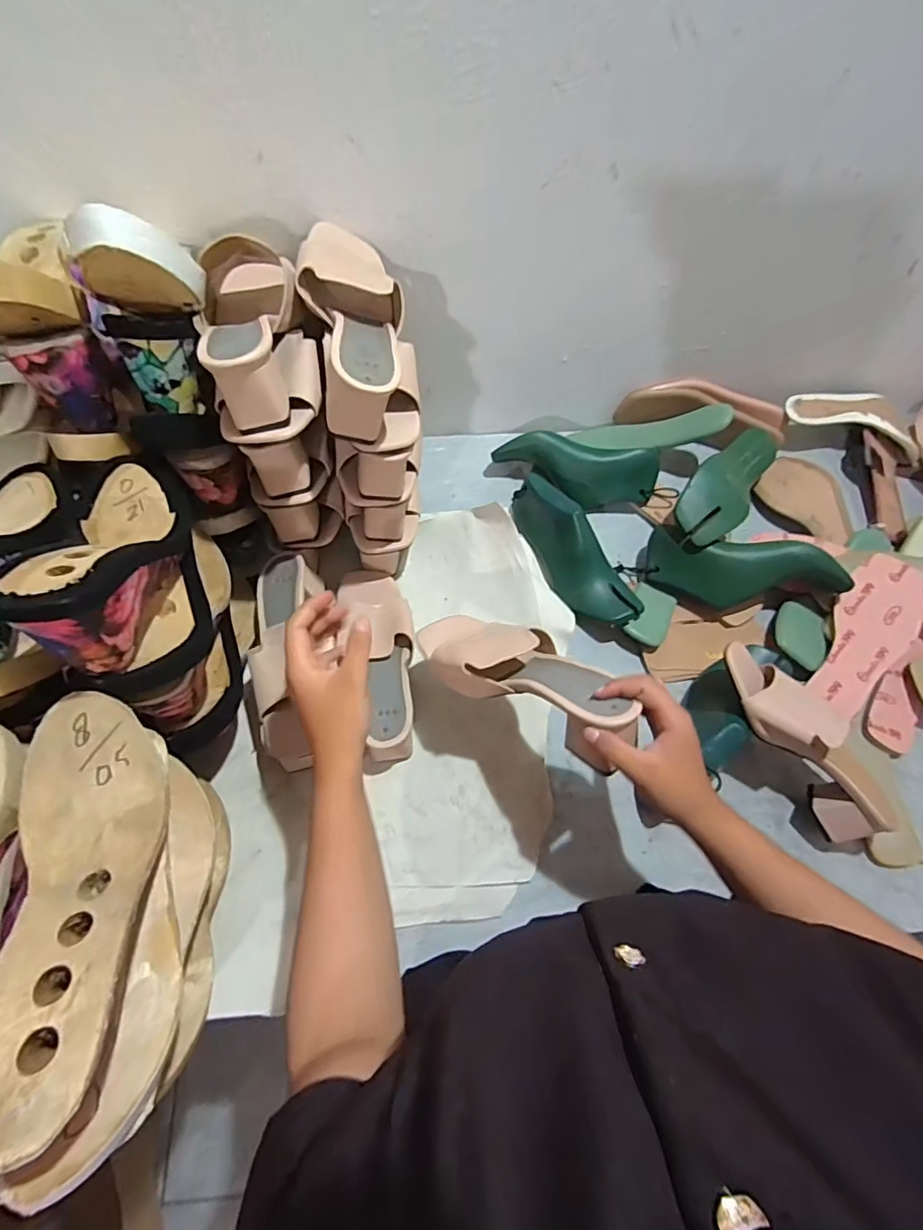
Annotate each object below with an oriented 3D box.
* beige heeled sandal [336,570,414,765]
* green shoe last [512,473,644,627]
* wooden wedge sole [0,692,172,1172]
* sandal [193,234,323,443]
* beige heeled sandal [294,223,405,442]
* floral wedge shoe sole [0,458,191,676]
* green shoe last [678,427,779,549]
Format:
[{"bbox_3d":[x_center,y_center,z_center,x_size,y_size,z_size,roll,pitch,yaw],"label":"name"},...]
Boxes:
[{"bbox_3d":[-0.093,0.039,0.621,0.084,0.057,0.248,-12,66,-7],"label":"beige heeled sandal"},{"bbox_3d":[0.140,-0.084,0.676,0.071,0.078,0.225,-26,68,-13],"label":"green shoe last"},{"bbox_3d":[-0.220,0.150,0.298,0.074,0.066,0.231,-18,43,-10],"label":"wooden wedge sole"},{"bbox_3d":[-0.186,-0.267,0.477,0.089,0.075,0.228,-13,66,-8],"label":"sandal"},{"bbox_3d":[-0.101,-0.270,0.489,0.075,0.072,0.219,-9,65,-6],"label":"beige heeled sandal"},{"bbox_3d":[-0.258,-0.034,0.402,0.074,0.097,0.235,-15,35,-8],"label":"floral wedge shoe sole"},{"bbox_3d":[0.348,-0.175,0.690,0.078,0.067,0.233,37,69,14],"label":"green shoe last"}]

